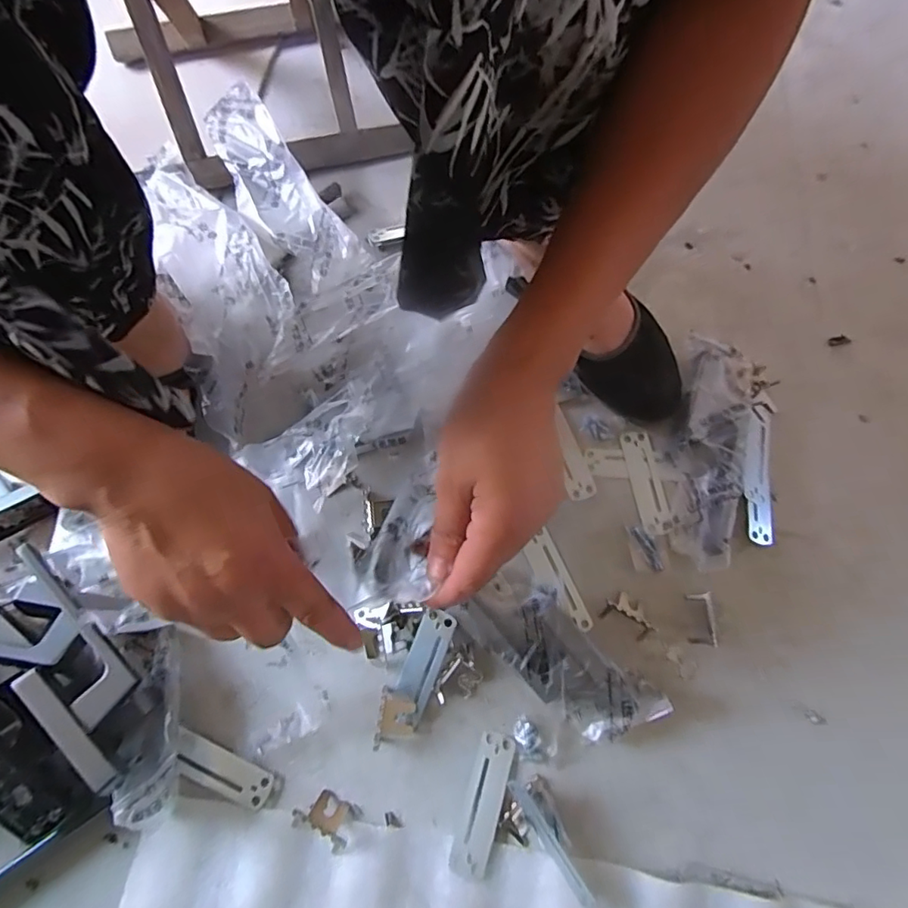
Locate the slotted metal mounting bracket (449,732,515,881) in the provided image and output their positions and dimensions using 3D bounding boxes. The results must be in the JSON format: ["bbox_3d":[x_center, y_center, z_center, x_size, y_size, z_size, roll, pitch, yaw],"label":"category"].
[{"bbox_3d":[0.022,0.263,0.404,0.026,0.005,0.094,16,67,8],"label":"slotted metal mounting bracket"}]

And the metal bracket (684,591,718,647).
[{"bbox_3d":[0.202,0.135,0.438,0.020,0.006,0.042,0,72,0],"label":"metal bracket"}]

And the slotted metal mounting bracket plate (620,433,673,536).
[{"bbox_3d":[0.174,0.025,0.485,0.027,0.005,0.095,-9,72,-3],"label":"slotted metal mounting bracket plate"}]

